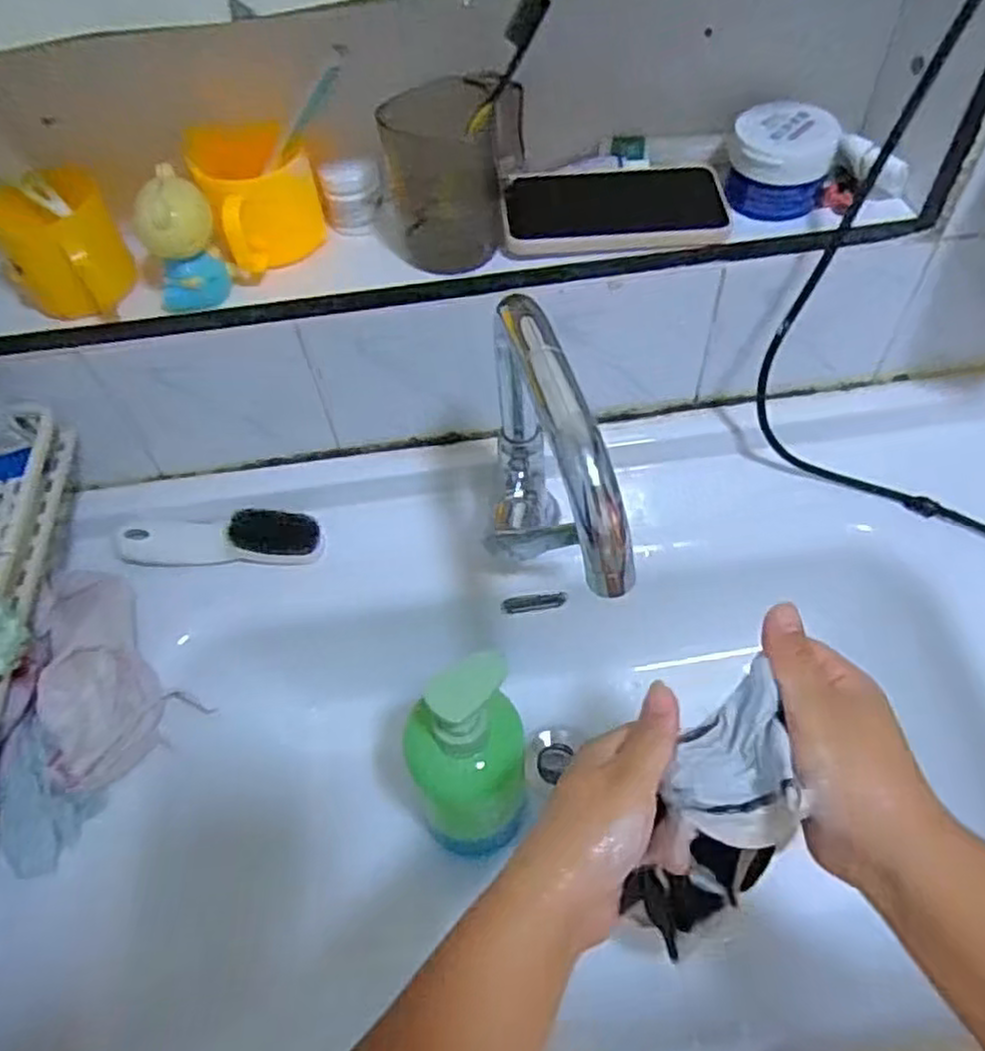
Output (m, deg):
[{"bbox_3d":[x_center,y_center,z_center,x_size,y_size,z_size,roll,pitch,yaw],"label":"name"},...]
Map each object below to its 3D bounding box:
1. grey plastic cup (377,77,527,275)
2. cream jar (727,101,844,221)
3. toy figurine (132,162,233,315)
[{"bbox_3d":[-0.023,-0.233,0.486,0.078,0.101,0.072,7,57,9],"label":"grey plastic cup"},{"bbox_3d":[0.196,-0.246,0.503,0.066,0.048,0.056,16,59,15],"label":"cream jar"},{"bbox_3d":[-0.199,-0.179,0.478,0.049,0.081,0.043,-22,57,-10],"label":"toy figurine"}]

